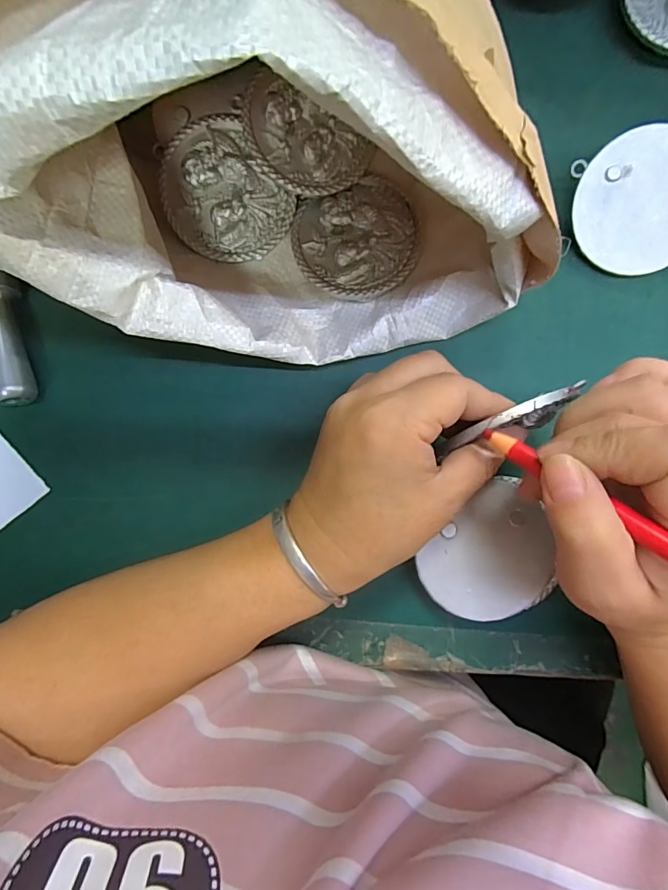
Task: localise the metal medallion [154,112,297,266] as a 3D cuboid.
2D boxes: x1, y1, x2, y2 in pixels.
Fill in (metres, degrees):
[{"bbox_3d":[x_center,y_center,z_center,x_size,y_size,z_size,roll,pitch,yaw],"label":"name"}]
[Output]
[{"bbox_3d":[-0.062,-0.139,0.251,0.062,0.006,0.073,-37,103,0],"label":"metal medallion"}]

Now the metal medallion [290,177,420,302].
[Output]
[{"bbox_3d":[0.014,-0.115,0.256,0.069,0.004,0.064,-18,89,0],"label":"metal medallion"}]

